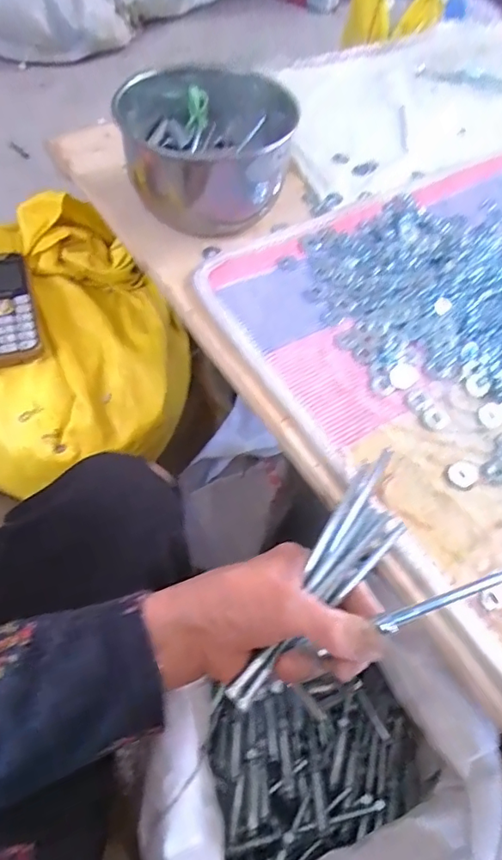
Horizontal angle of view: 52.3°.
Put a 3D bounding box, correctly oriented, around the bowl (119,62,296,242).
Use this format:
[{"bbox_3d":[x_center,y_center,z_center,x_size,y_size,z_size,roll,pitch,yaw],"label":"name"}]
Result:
[{"bbox_3d":[-0.047,-0.286,0.520,0.161,0.093,0.179,-5,58,-8],"label":"bowl"}]

